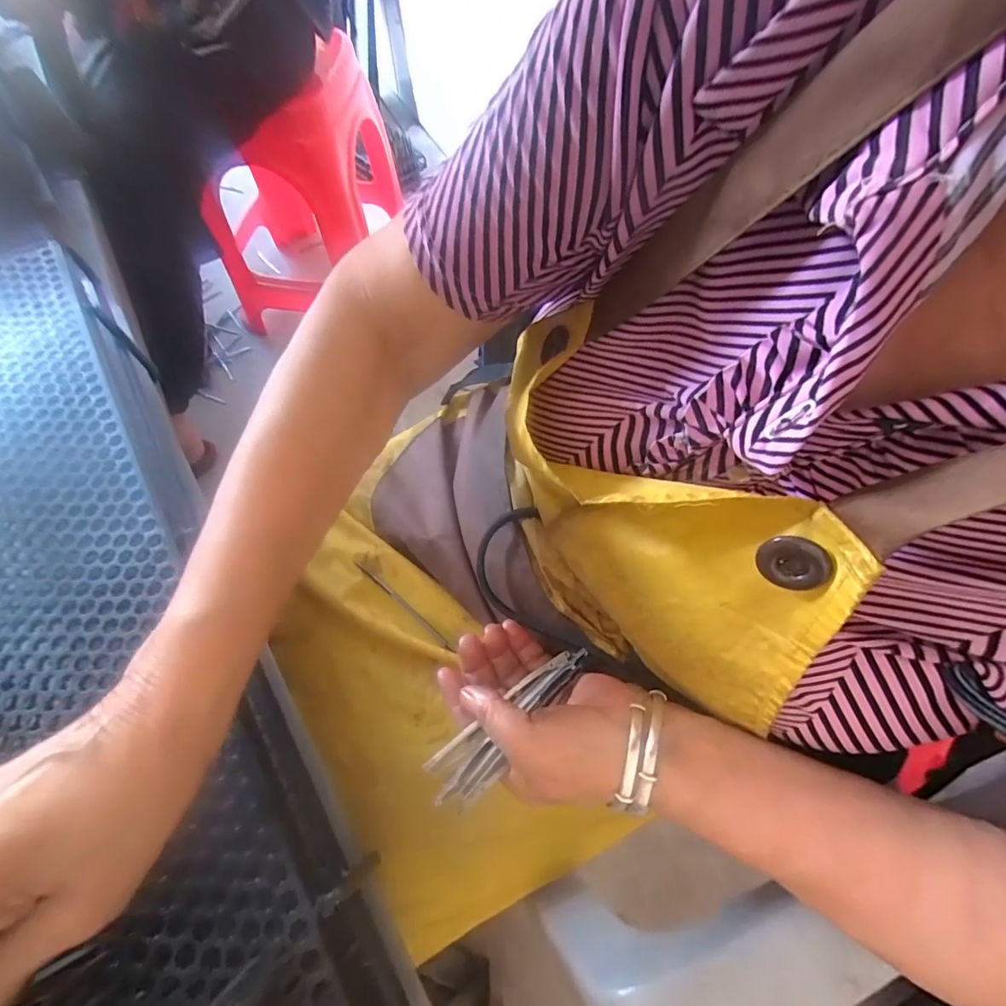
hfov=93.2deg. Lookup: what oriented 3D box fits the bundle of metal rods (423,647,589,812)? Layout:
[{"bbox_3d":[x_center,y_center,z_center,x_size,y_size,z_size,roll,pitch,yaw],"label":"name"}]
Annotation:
[{"bbox_3d":[0.007,0.124,0.275,0.111,0.014,0.031,-37,69,-24],"label":"bundle of metal rods"}]

